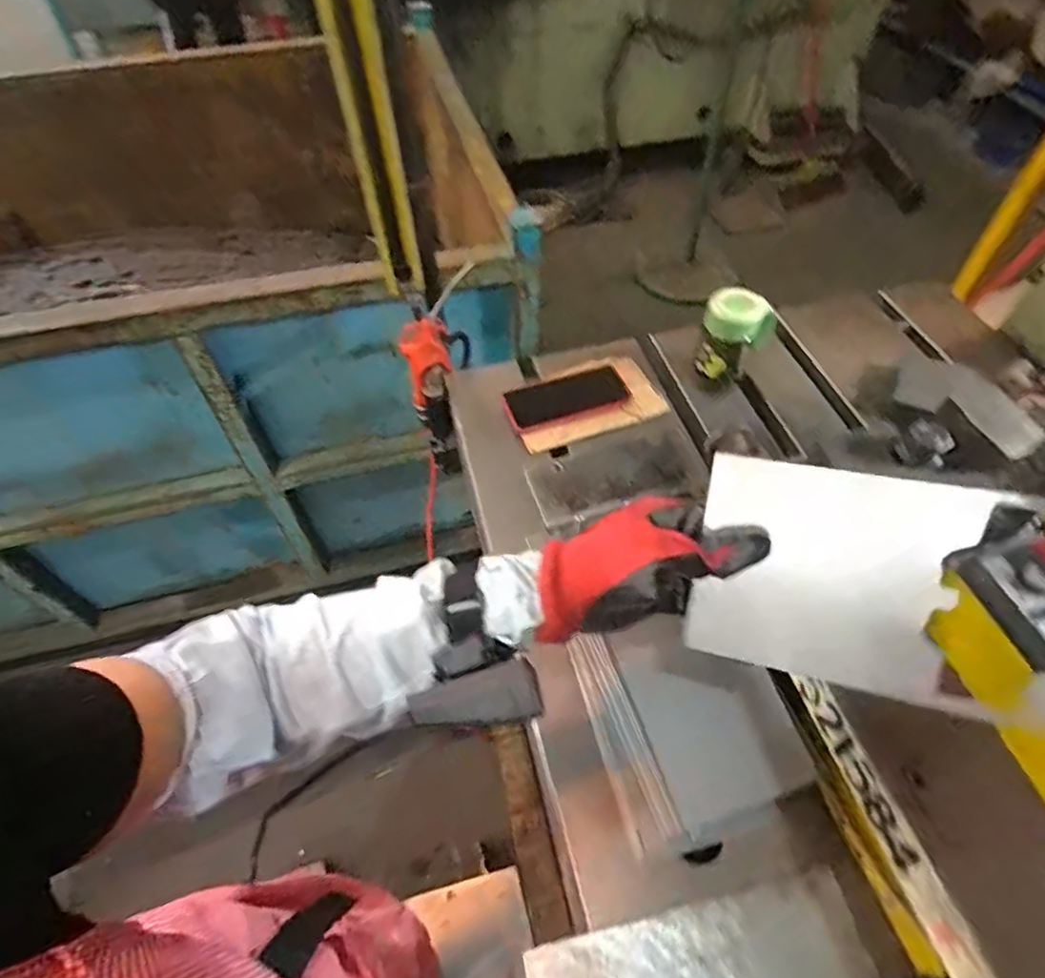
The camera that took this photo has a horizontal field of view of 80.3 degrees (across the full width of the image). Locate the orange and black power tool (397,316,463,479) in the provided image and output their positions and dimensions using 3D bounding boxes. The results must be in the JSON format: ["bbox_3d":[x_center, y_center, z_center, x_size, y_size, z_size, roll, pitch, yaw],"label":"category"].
[{"bbox_3d":[-0.125,-0.125,0.895,0.064,0.236,0.079,-13,22,-9],"label":"orange and black power tool"}]

